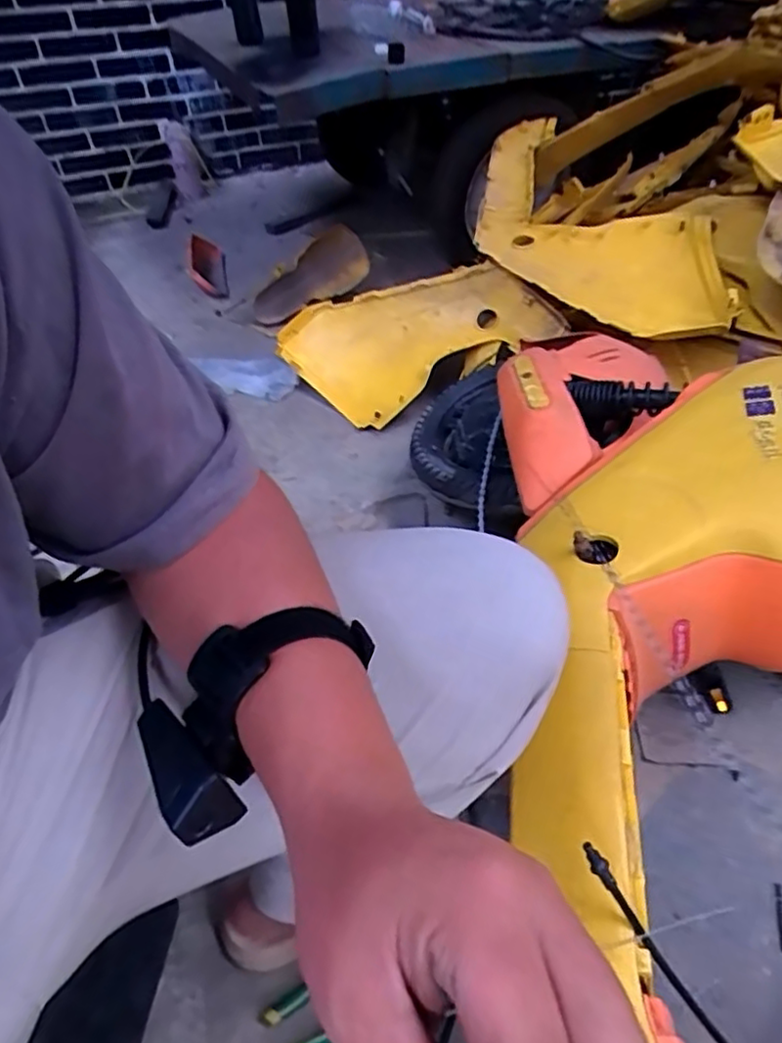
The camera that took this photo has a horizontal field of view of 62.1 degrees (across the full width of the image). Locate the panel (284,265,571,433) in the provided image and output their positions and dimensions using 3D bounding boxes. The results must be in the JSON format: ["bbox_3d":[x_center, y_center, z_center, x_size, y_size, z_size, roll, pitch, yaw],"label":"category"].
[{"bbox_3d":[0.043,-0.355,1.345,0.593,0.067,0.302,-4,82,23],"label":"panel"}]

